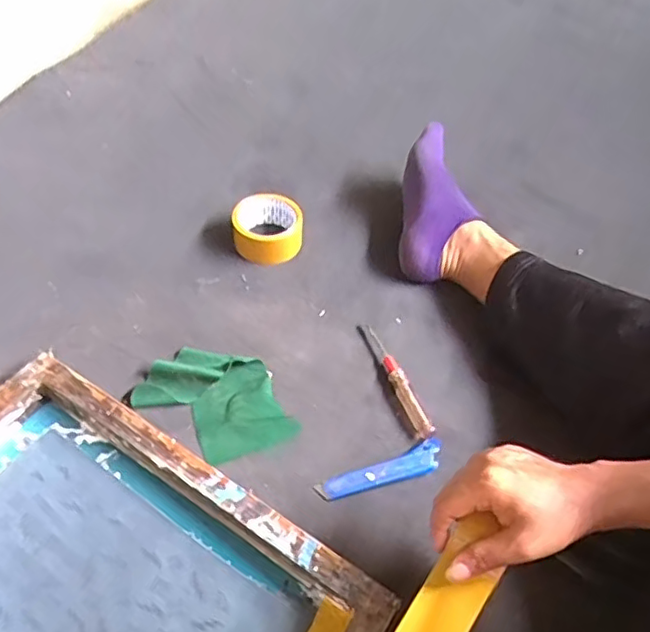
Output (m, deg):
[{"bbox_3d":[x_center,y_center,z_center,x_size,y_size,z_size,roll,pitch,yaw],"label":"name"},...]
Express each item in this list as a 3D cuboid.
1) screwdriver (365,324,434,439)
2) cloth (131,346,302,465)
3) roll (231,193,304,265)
[{"bbox_3d":[0.087,0.072,0.725,0.025,0.022,0.158,-19,55,-16],"label":"screwdriver"},{"bbox_3d":[-0.116,0.094,0.693,0.174,0.022,0.119,31,57,20],"label":"cloth"},{"bbox_3d":[-0.079,-0.121,0.844,0.101,0.047,0.088,9,52,4],"label":"roll"}]

